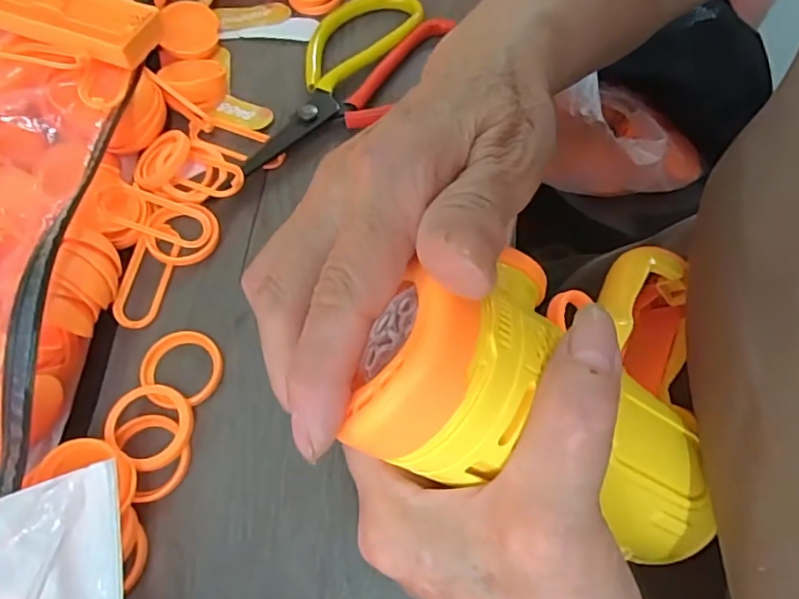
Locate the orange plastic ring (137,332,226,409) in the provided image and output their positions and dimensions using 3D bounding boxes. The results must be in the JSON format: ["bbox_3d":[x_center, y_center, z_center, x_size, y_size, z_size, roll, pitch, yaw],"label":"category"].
[{"bbox_3d":[-0.098,0.031,0.252,0.035,0.005,0.034,0,66,1],"label":"orange plastic ring"}]

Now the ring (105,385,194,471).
[{"bbox_3d":[-0.104,0.052,0.236,0.034,0.004,0.033,6,63,-12],"label":"ring"}]

